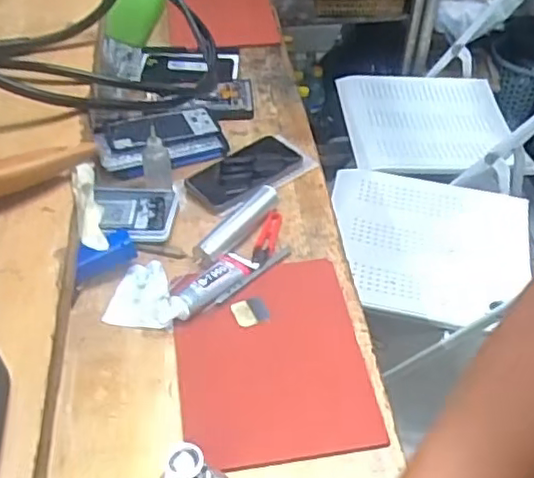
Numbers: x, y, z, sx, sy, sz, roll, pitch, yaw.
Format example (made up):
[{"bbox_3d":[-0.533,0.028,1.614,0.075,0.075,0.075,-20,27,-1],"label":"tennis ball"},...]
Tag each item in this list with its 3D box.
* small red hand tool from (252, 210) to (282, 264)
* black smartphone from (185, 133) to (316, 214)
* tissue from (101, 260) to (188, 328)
[{"bbox_3d":[0.000,-0.001,0.830,0.023,0.011,0.103,9,45,7],"label":"small red hand tool"},{"bbox_3d":[-0.027,-0.099,0.922,0.183,0.014,0.102,-30,53,-28],"label":"black smartphone"},{"bbox_3d":[-0.137,0.061,0.758,0.096,0.027,0.090,5,45,3],"label":"tissue"}]

